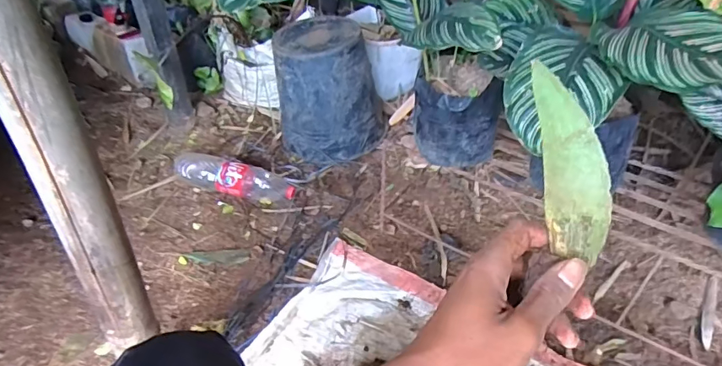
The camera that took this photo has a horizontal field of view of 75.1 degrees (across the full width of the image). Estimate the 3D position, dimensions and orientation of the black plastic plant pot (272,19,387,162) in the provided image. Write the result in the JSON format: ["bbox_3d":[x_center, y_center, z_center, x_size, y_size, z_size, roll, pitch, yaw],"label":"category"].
[{"bbox_3d":[-0.081,-0.269,1.334,0.311,0.308,0.304,2,43,-3],"label":"black plastic plant pot"}]

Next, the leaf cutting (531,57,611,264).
[{"bbox_3d":[0.136,-0.015,0.302,0.038,0.126,0.007,-6,-2,26],"label":"leaf cutting"}]

